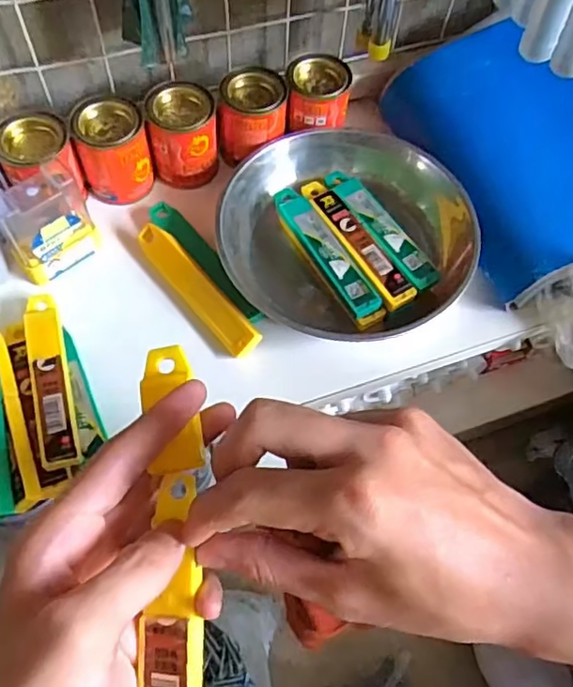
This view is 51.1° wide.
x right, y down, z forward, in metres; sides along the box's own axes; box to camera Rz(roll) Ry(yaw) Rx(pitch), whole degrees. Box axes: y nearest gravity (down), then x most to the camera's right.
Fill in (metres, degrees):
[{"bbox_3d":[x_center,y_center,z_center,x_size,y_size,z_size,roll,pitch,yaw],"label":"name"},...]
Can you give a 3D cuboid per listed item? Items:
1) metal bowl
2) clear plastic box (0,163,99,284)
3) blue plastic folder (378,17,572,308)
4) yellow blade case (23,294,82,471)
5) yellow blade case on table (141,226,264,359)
[{"bbox_3d":[0.041,-0.091,0.479,0.187,0.068,0.207,-26,63,-16],"label":"metal bowl"},{"bbox_3d":[-0.179,-0.088,0.445,0.062,0.071,0.031,-33,65,-19],"label":"clear plastic box"},{"bbox_3d":[0.256,-0.181,0.504,0.268,0.061,0.224,-17,61,-11],"label":"blue plastic folder"},{"bbox_3d":[-0.162,0.020,0.409,0.024,0.007,0.131,-14,60,-10],"label":"yellow blade case"},{"bbox_3d":[-0.069,-0.043,0.456,0.023,0.018,0.133,-35,66,-20],"label":"yellow blade case on table"}]

